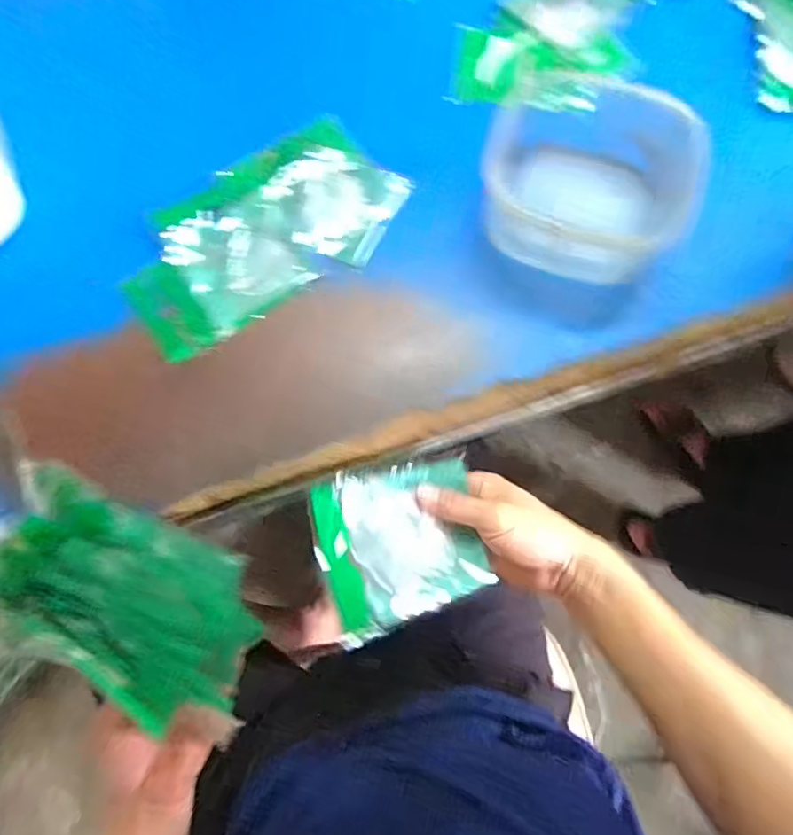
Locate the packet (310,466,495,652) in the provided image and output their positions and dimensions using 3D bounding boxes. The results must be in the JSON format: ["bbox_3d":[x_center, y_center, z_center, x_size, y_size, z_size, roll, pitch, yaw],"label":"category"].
[{"bbox_3d":[0.006,0.091,0.397,0.130,0.008,0.111,-10,77,-28],"label":"packet"}]

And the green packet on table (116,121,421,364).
[{"bbox_3d":[-0.123,-0.168,0.494,0.261,0.031,0.142,-40,75,-10],"label":"green packet on table"}]

